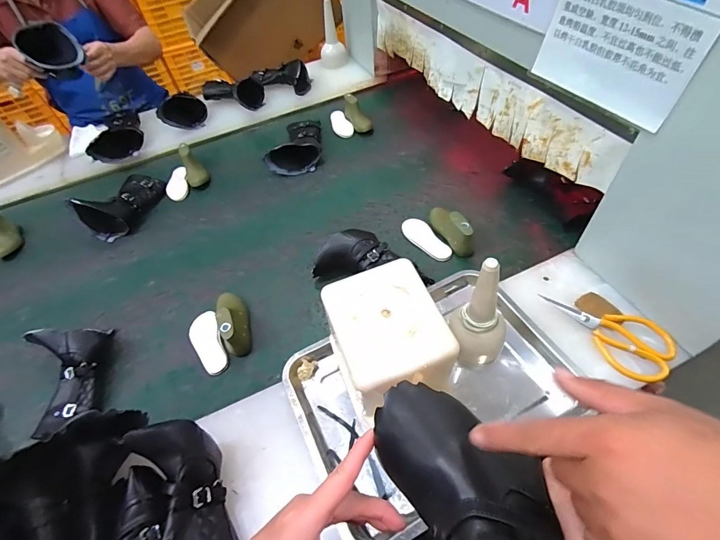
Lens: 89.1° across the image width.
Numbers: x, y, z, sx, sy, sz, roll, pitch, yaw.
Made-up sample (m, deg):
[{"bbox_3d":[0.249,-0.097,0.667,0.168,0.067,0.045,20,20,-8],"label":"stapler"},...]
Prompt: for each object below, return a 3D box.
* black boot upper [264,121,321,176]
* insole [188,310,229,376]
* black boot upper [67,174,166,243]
[{"bbox_3d":[-0.181,-0.355,1.025,0.143,0.075,0.210,-6,52,1],"label":"black boot upper"},{"bbox_3d":[-0.285,0.137,0.683,0.053,0.014,0.131,-23,53,-12],"label":"insole"},{"bbox_3d":[-0.585,-0.182,0.898,0.097,0.089,0.213,7,53,11],"label":"black boot upper"}]

